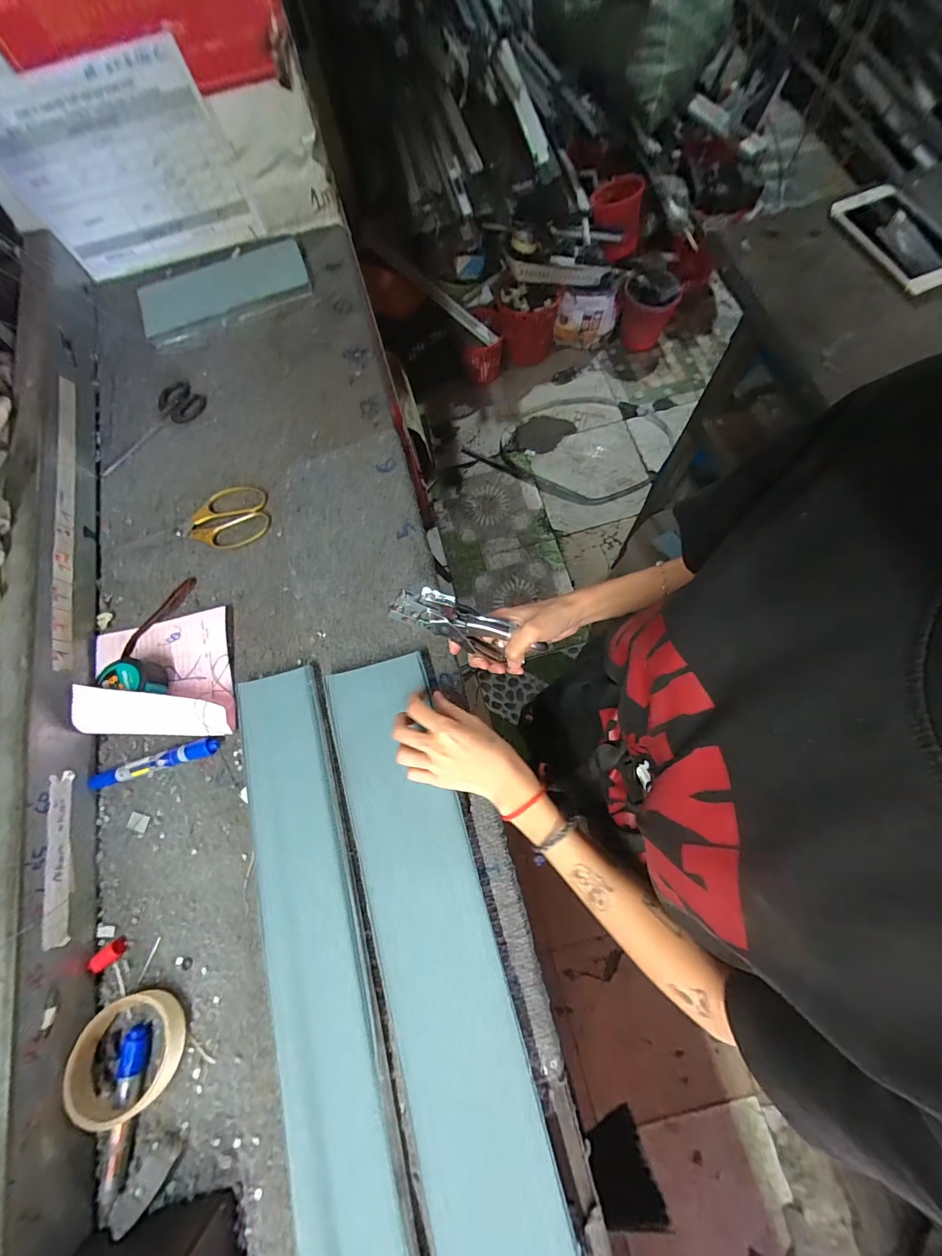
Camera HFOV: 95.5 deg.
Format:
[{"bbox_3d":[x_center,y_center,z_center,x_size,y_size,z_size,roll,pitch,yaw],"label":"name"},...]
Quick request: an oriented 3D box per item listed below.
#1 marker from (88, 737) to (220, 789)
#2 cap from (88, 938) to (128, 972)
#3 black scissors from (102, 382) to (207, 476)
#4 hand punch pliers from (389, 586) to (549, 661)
[{"bbox_3d":[-0.347,0.149,0.468,0.140,0.019,0.019,-17,73,-3],"label":"marker"},{"bbox_3d":[-0.354,0.320,0.418,0.017,0.013,0.029,43,79,14],"label":"cap"},{"bbox_3d":[-0.462,-0.287,0.610,0.068,0.012,0.171,43,79,14],"label":"black scissors"},{"bbox_3d":[-0.003,-0.001,0.438,0.158,0.058,0.029,20,72,-21],"label":"hand punch pliers"}]

